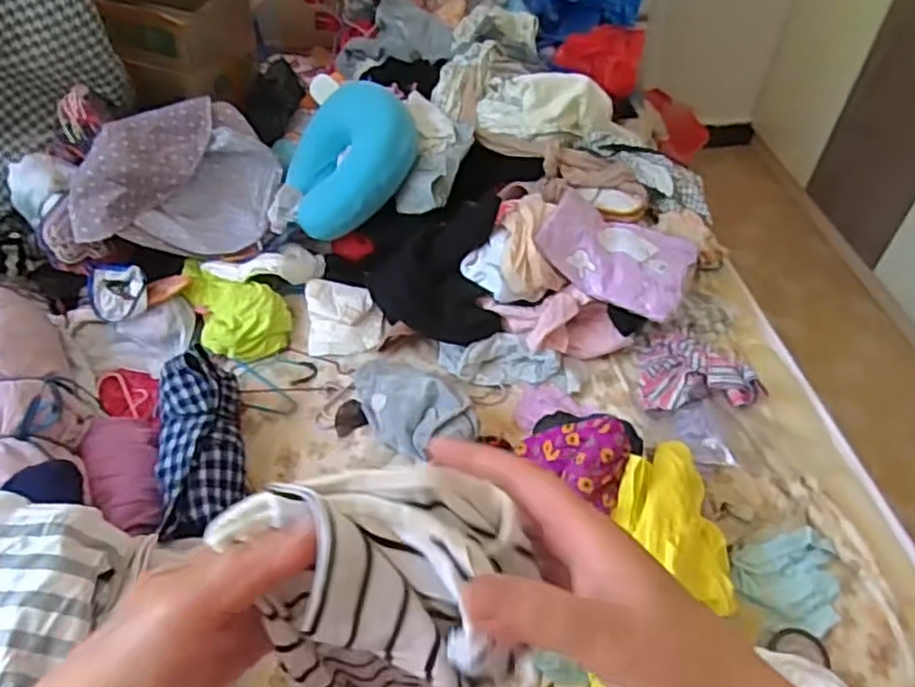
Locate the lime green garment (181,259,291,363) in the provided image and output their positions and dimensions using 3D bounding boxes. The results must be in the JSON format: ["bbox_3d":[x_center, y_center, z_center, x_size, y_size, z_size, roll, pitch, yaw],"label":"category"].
[{"bbox_3d":[-0.376,-0.066,1.185,0.147,0.059,0.217,-21,52,-19],"label":"lime green garment"}]

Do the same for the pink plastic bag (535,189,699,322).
[{"bbox_3d":[0.265,-0.158,1.123,0.236,0.065,0.197,24,51,18],"label":"pink plastic bag"}]

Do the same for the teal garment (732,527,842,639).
[{"bbox_3d":[0.433,0.309,0.888,0.146,0.033,0.118,-11,49,-12],"label":"teal garment"}]

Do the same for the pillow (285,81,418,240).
[{"bbox_3d":[-0.192,-0.342,1.263,0.078,0.263,0.277,18,42,-49],"label":"pillow"}]

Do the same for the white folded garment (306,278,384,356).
[{"bbox_3d":[-0.194,-0.049,1.198,0.126,0.024,0.150,-2,62,-13],"label":"white folded garment"}]

